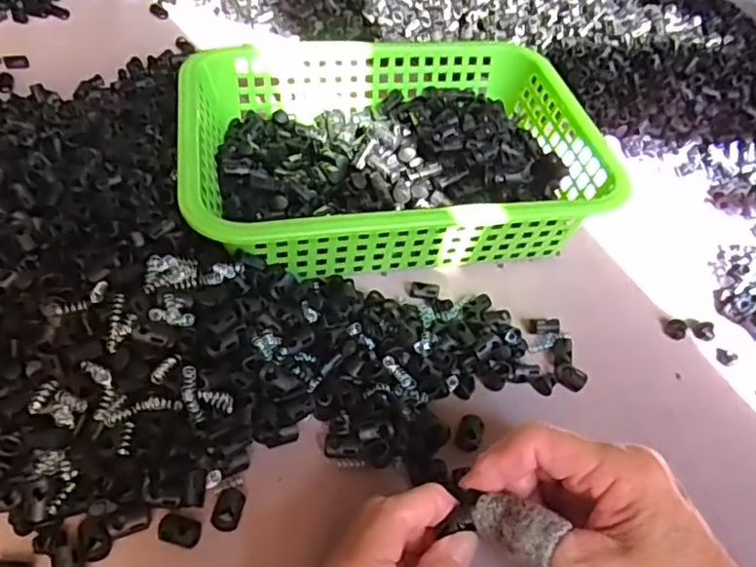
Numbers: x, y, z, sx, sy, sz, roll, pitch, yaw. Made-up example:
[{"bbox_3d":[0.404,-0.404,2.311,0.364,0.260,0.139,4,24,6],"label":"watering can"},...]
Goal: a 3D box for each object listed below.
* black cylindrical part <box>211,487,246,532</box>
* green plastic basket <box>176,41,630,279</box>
[{"bbox_3d":[-0.078,0.118,0.320,0.014,0.007,0.021,10,49,2],"label":"black cylindrical part"},{"bbox_3d":[0.007,-0.094,0.468,0.285,0.083,0.201,-4,50,-10],"label":"green plastic basket"}]

